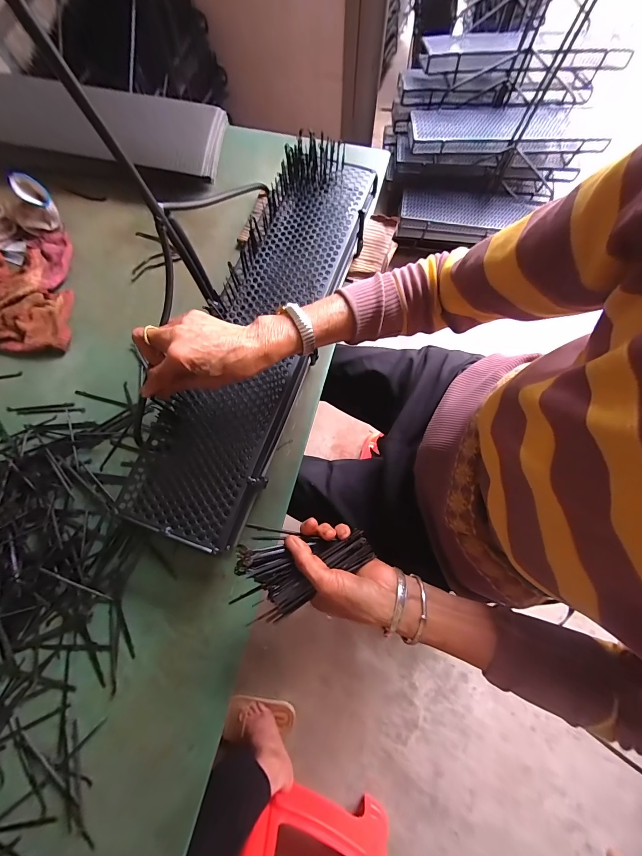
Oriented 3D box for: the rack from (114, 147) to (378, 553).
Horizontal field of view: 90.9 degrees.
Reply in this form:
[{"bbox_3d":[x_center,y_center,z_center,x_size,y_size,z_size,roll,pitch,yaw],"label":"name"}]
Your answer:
[{"bbox_3d":[-0.081,-0.150,0.447,0.168,0.043,0.602,18,77,5],"label":"rack"}]

